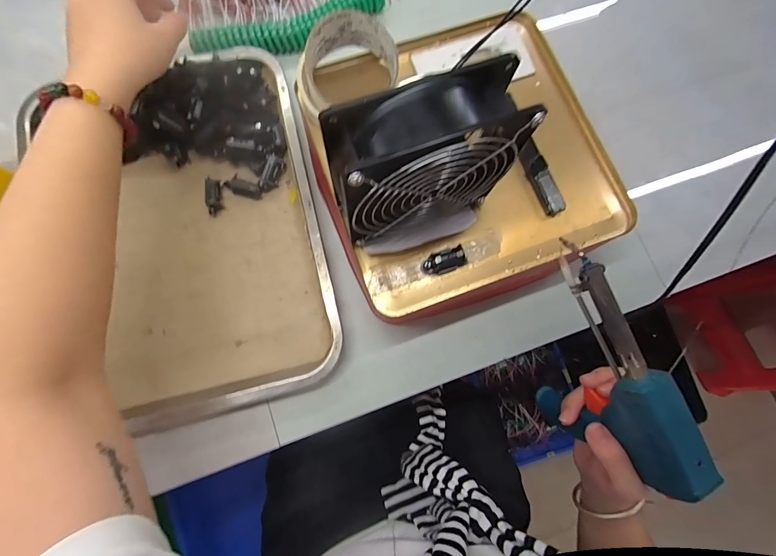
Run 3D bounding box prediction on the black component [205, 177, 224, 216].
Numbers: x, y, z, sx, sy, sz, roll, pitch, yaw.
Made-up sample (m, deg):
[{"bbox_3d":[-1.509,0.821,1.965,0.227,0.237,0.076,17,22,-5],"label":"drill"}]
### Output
[{"bbox_3d":[-0.170,-0.079,0.354,0.012,0.013,0.035,-4,91,-1],"label":"black component"}]

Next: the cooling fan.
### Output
[{"bbox_3d":[0.018,-0.073,0.249,0.125,0.115,0.048,-21,80,-6],"label":"cooling fan"}]

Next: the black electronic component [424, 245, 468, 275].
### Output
[{"bbox_3d":[0.045,-0.014,0.290,0.032,0.014,0.016,-18,80,-5],"label":"black electronic component"}]

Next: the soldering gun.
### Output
[{"bbox_3d":[0.160,0.077,0.294,0.030,0.160,0.171,-25,74,-8],"label":"soldering gun"}]

